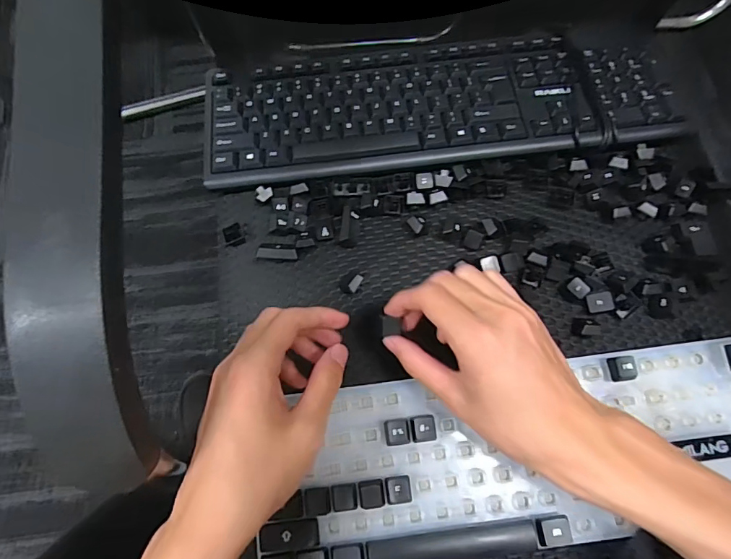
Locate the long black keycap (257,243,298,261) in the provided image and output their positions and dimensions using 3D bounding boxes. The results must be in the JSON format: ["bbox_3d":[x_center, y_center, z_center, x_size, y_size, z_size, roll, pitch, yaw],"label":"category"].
[{"bbox_3d":[-0.075,-0.024,0.377,0.035,0.010,0.013,4,74,1],"label":"long black keycap"}]

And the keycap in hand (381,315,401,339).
[{"bbox_3d":[0.018,0.033,0.311,0.013,0.005,0.015,-4,74,-1],"label":"keycap in hand"}]

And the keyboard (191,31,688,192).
[{"bbox_3d":[0.067,-0.169,0.413,0.434,0.016,0.134,-6,74,-2],"label":"keyboard"}]

